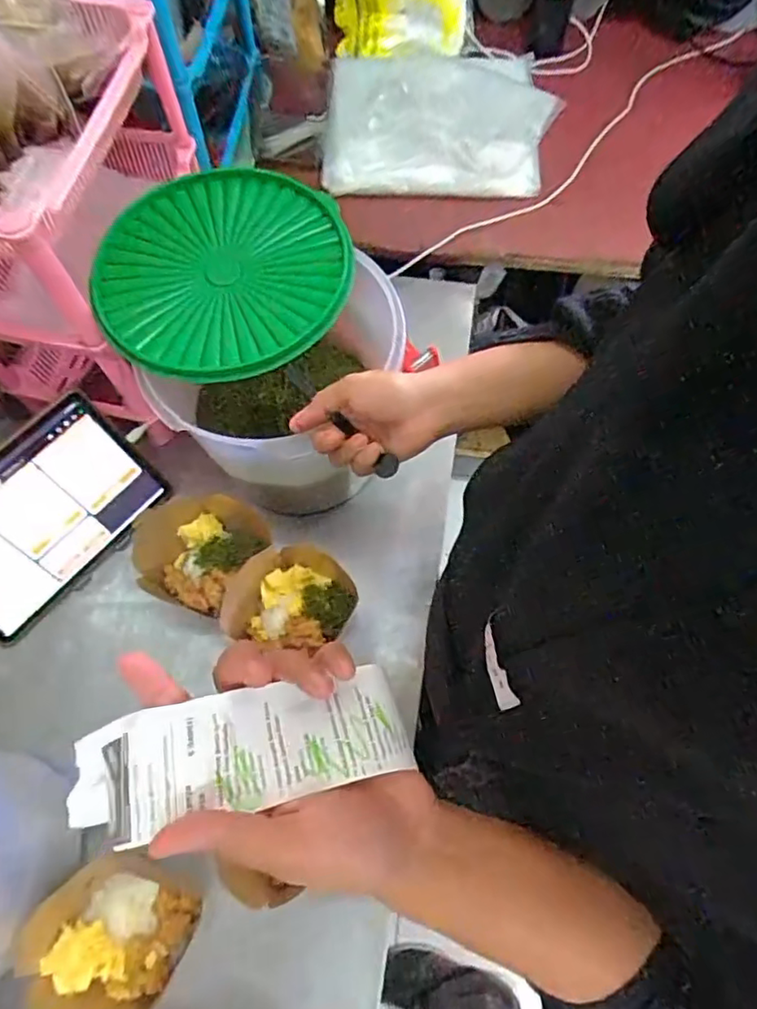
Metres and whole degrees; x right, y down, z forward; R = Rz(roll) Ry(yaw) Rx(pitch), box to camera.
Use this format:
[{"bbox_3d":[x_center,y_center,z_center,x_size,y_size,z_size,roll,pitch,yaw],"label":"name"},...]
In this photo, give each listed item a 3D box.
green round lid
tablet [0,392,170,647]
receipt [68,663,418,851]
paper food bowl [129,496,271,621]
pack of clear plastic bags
[{"bbox_3d":[-0.148,-0.227,0.570,0.228,0.027,0.246,0,66,0],"label":"green round lid"},{"bbox_3d":[-0.374,0.015,0.653,0.254,0.166,0.012,-47,39,-16],"label":"tablet"},{"bbox_3d":[-0.061,0.115,0.280,0.152,0.022,0.051,-6,66,-15],"label":"receipt"},{"bbox_3d":[-0.203,0.047,0.666,0.113,0.067,0.130,26,69,11],"label":"paper food bowl"},{"bbox_3d":[0.093,-0.601,0.907,0.352,0.066,0.306,-2,66,-1],"label":"pack of clear plastic bags"}]

